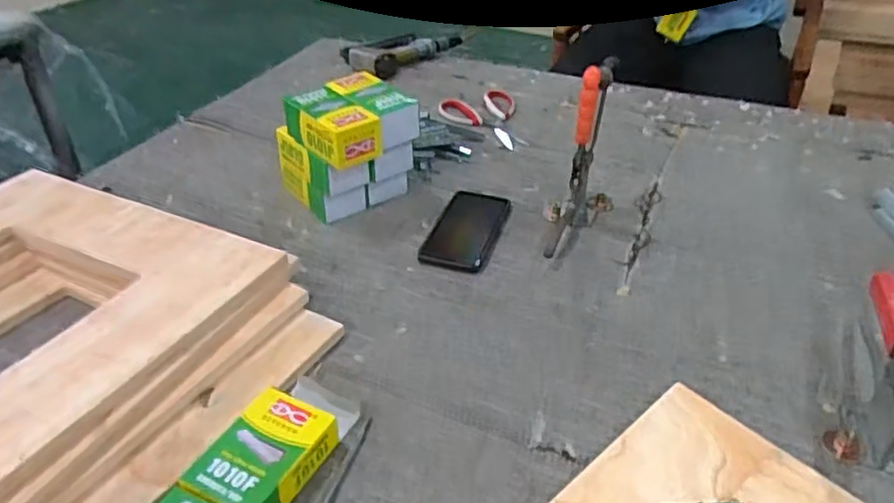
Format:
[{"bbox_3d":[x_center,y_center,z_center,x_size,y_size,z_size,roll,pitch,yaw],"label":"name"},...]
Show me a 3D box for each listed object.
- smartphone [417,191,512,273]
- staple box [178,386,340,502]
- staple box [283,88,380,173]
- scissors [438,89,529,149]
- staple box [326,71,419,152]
[{"bbox_3d":[0.024,-0.029,0.864,0.081,0.006,0.160,11,38,16],"label":"smartphone"},{"bbox_3d":[-0.150,0.171,0.564,0.077,0.035,0.112,17,40,23],"label":"staple box"},{"bbox_3d":[-0.139,-0.153,0.834,0.077,0.059,0.116,-24,42,-28],"label":"staple box"},{"bbox_3d":[0.073,-0.217,1.109,0.114,0.021,0.176,-16,39,-19],"label":"scissors"},{"bbox_3d":[-0.096,-0.180,0.866,0.073,0.058,0.119,-24,42,-28],"label":"staple box"}]

